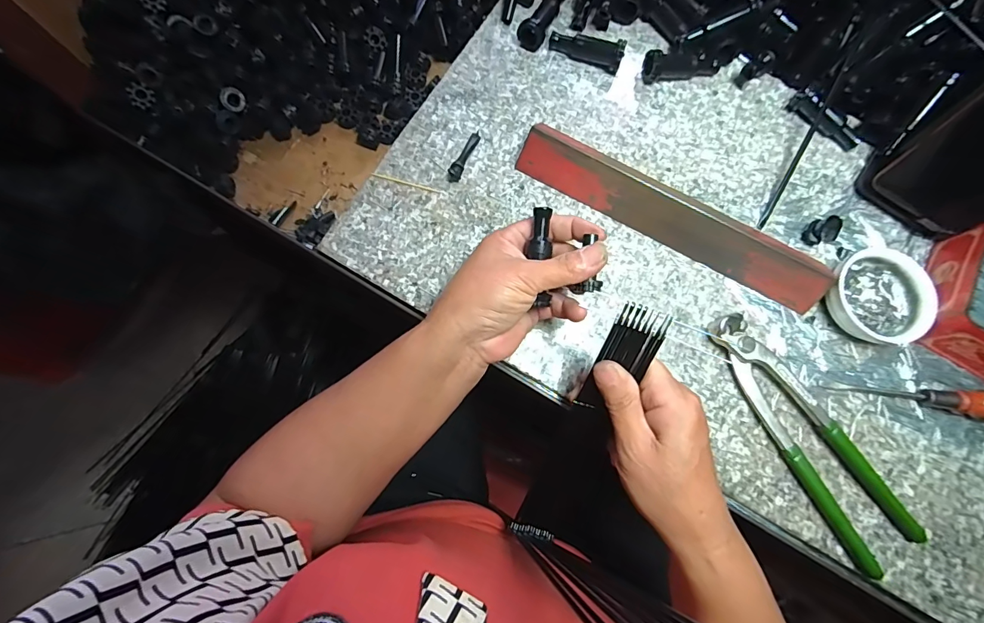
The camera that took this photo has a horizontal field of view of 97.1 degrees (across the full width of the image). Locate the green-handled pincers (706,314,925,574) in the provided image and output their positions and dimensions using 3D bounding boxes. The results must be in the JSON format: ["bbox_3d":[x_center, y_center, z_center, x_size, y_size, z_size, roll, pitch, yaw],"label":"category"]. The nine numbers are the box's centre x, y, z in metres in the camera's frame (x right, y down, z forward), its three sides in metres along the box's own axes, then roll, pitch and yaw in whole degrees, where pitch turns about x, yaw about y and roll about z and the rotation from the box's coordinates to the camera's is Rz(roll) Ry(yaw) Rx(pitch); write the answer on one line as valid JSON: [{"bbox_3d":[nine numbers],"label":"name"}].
[{"bbox_3d":[0.231,0.085,0.316,0.052,0.016,0.195,-29,80,-6],"label":"green-handled pincers"}]

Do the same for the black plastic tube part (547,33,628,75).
[{"bbox_3d":[0.083,-0.230,0.381,0.064,0.022,0.018,22,77,3],"label":"black plastic tube part"}]

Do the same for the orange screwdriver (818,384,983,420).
[{"bbox_3d":[0.328,0.067,0.317,0.147,0.028,0.021,4,79,0],"label":"orange screwdriver"}]

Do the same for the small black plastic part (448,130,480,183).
[{"bbox_3d":[-0.023,-0.130,0.363,0.010,0.010,0.049,23,77,3],"label":"small black plastic part"}]

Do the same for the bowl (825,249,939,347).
[{"bbox_3d":[0.297,-0.009,0.335,0.067,0.024,0.071,0,79,-1],"label":"bowl"}]

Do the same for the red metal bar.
[{"bbox_3d":[0.142,-0.075,0.349,0.256,0.028,0.035,29,80,5],"label":"red metal bar"}]

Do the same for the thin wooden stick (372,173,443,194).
[{"bbox_3d":[-0.070,-0.106,0.359,0.060,0.004,0.004,15,79,2],"label":"thin wooden stick"}]

